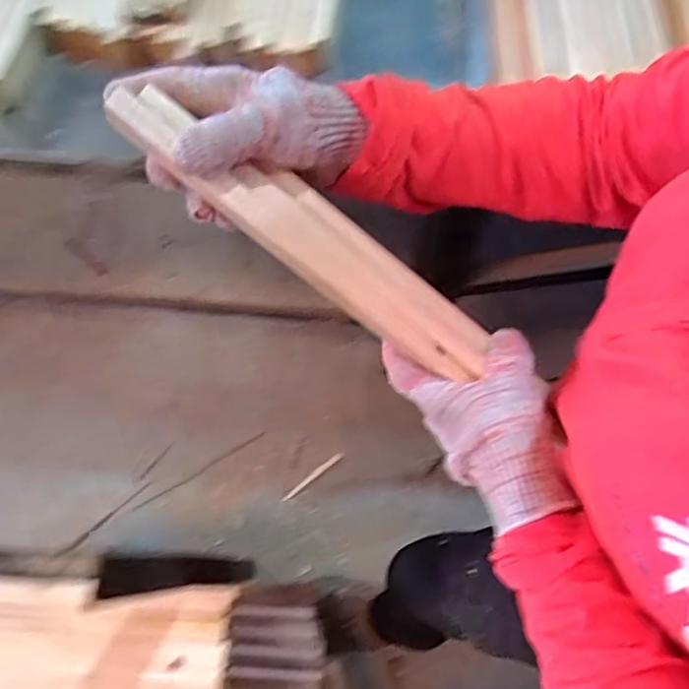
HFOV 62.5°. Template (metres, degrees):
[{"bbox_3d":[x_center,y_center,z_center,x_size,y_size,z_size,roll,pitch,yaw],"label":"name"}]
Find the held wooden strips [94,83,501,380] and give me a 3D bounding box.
[{"bbox_3d":[-0.016,-0.065,0.359,0.263,0.026,0.048,34,67,-19],"label":"held wooden strips"}]

